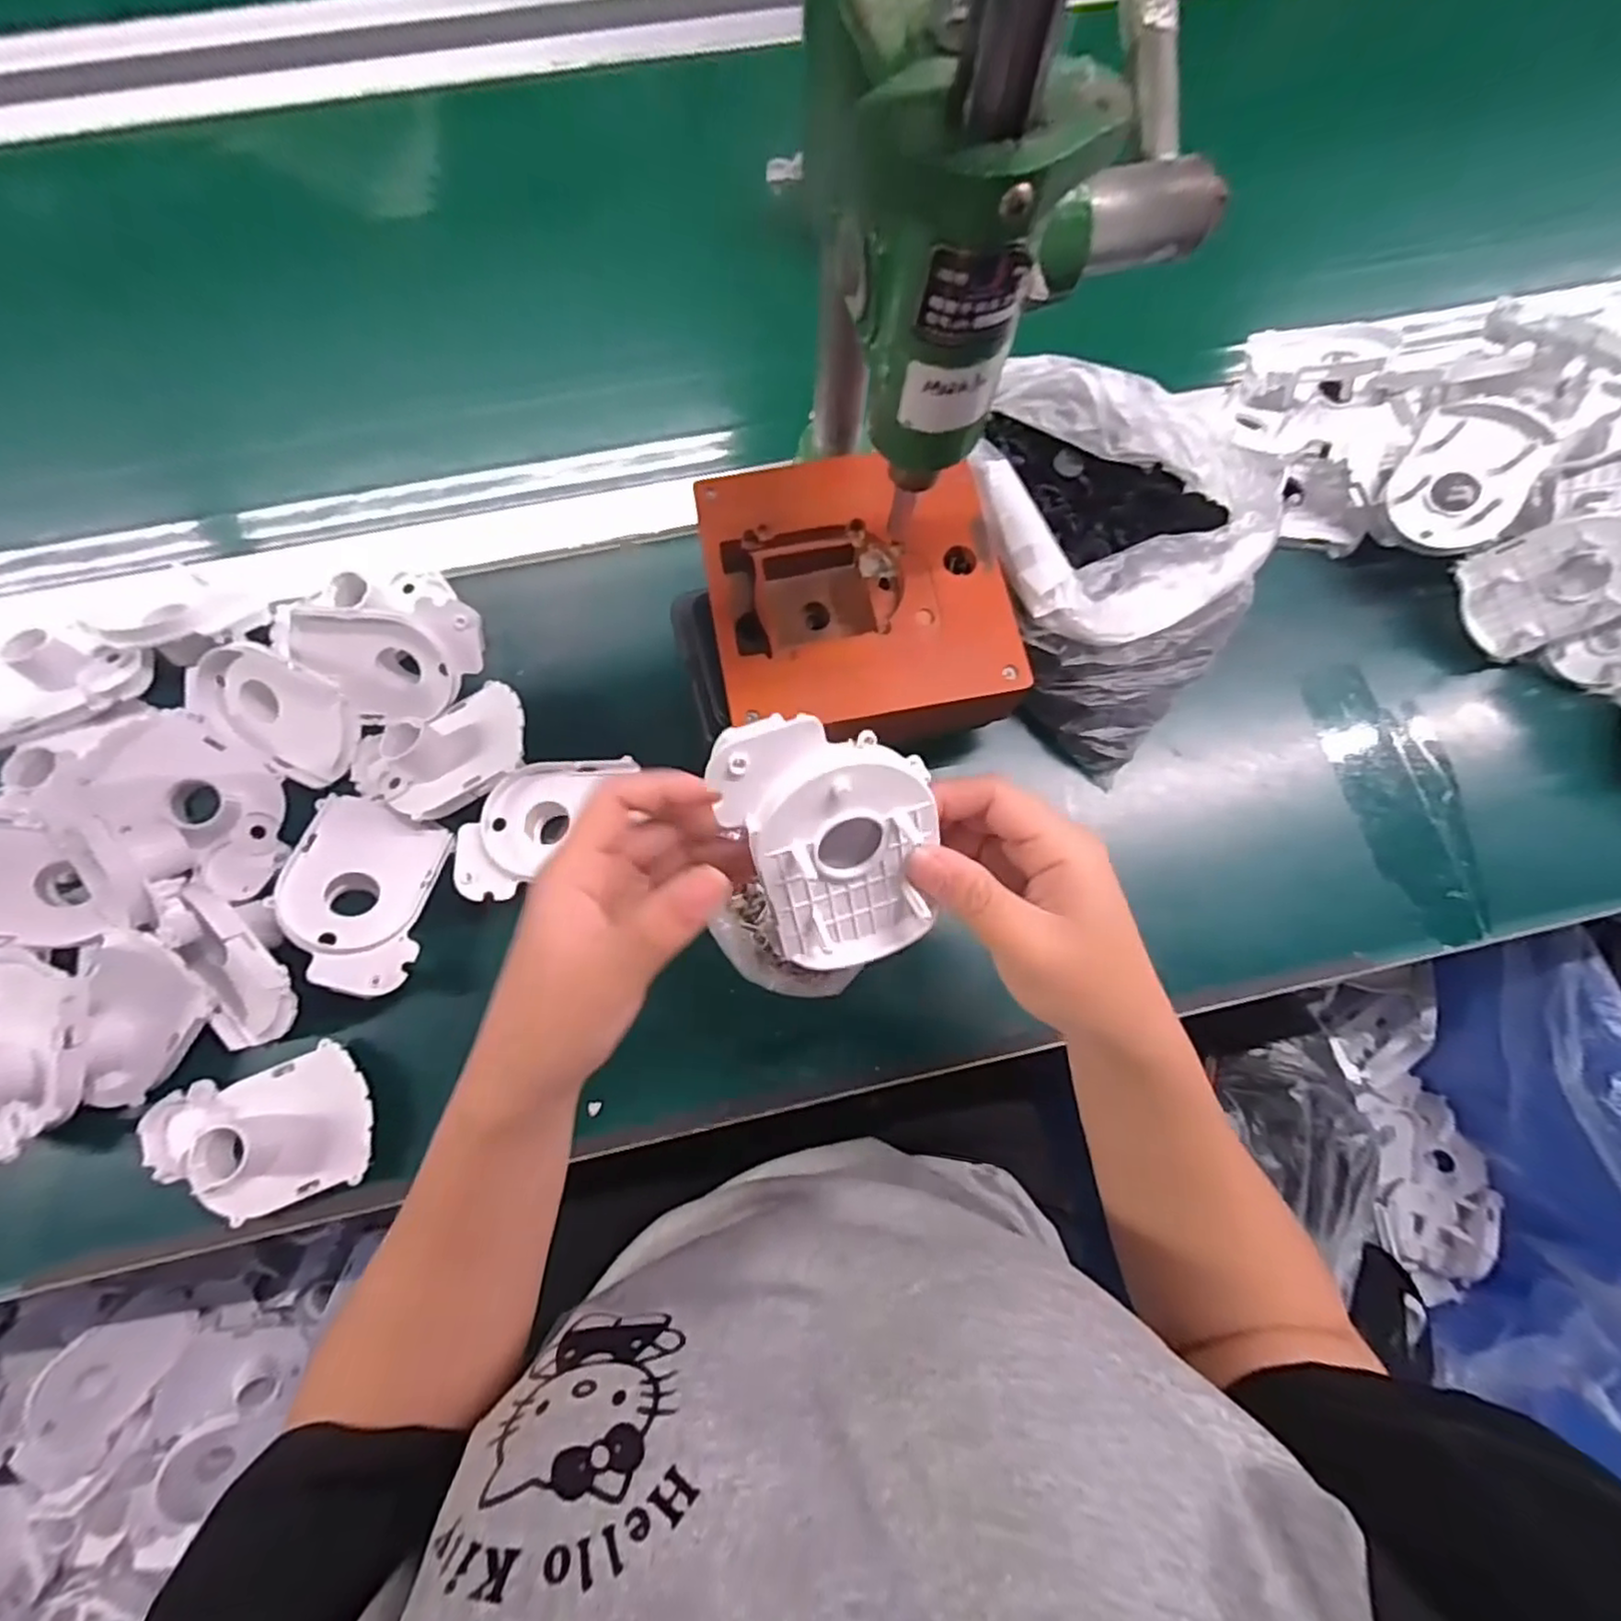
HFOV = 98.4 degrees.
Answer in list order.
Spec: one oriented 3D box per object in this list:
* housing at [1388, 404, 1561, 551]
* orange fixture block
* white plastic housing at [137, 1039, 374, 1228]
[{"bbox_3d":[0.380,-0.193,0.408,0.063,0.023,0.082,30,101,19],"label":"housing"},{"bbox_3d":[0.022,-0.112,0.392,0.154,0.065,0.164,-9,75,-4],"label":"orange fixture block"},{"bbox_3d":[-0.270,0.160,0.341,0.099,0.029,0.068,-17,76,-6],"label":"white plastic housing"}]

